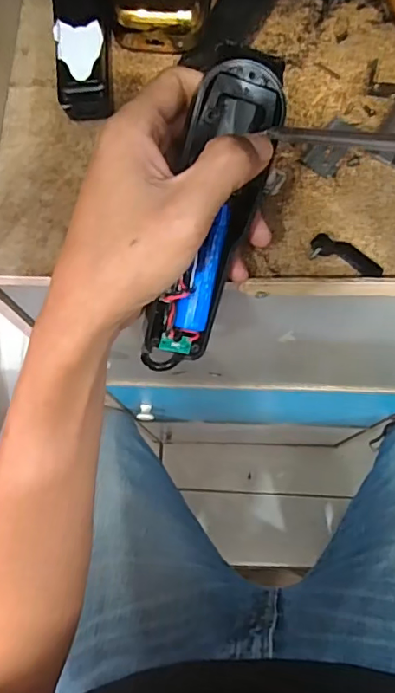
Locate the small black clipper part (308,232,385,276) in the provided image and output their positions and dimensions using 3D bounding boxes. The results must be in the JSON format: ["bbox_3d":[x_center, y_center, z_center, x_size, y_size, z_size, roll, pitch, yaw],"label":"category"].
[{"bbox_3d":[0.085,-0.051,0.304,0.042,0.008,0.014,18,76,7],"label":"small black clipper part"}]

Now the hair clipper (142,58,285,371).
[{"bbox_3d":[0.006,-0.061,0.279,0.038,0.025,0.156,17,108,6],"label":"hair clipper"}]

